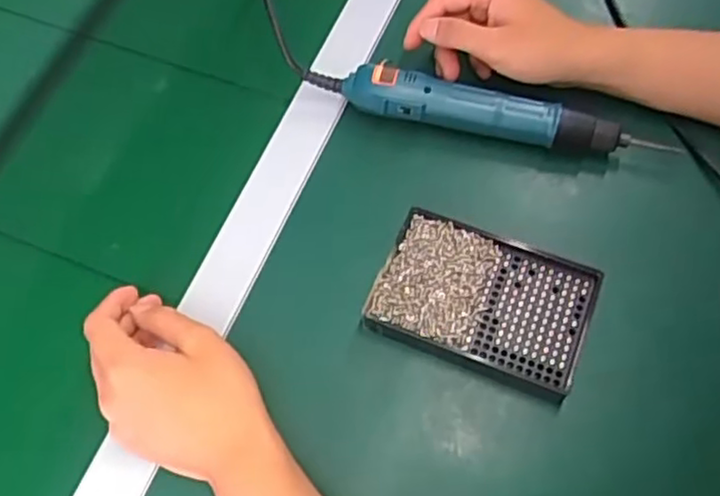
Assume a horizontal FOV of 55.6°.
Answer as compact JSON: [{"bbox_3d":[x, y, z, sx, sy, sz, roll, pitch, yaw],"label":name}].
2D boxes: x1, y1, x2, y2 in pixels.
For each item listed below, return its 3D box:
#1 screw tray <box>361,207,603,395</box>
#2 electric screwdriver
[{"bbox_3d":[0.082,0.037,0.464,0.137,0.030,0.090,18,67,10],"label":"screw tray"},{"bbox_3d":[0.092,-0.097,0.520,0.260,0.044,0.033,14,67,9],"label":"electric screwdriver"}]

